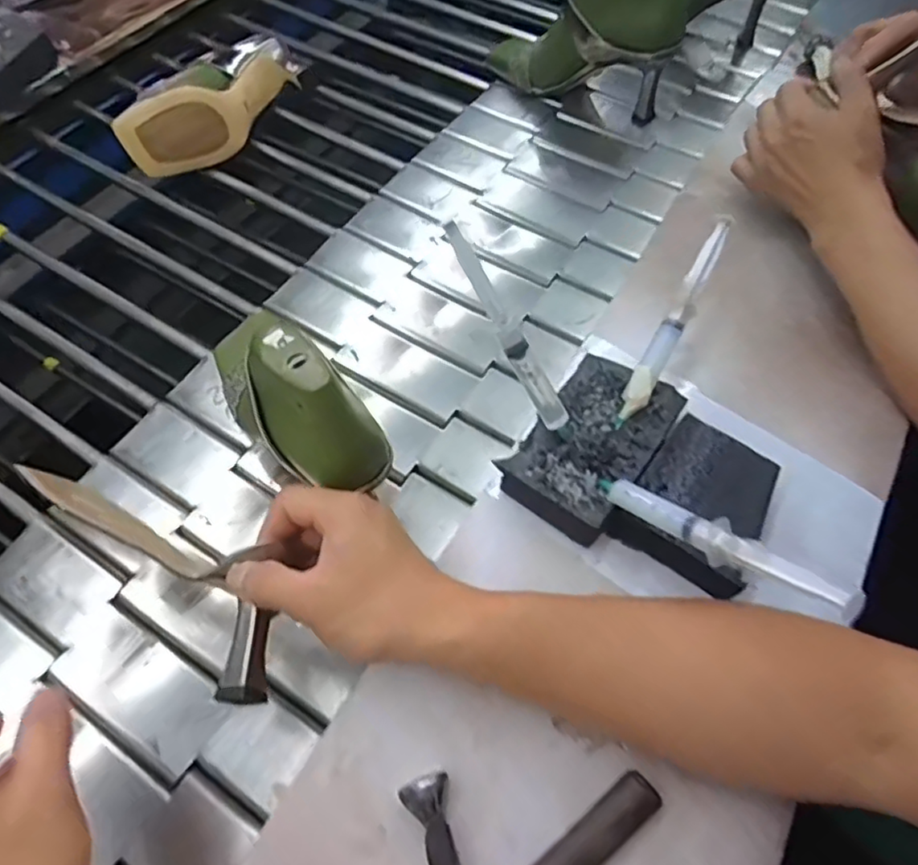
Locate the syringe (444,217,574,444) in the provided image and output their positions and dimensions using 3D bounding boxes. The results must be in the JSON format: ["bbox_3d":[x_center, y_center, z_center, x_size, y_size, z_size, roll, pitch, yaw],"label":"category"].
[{"bbox_3d":[0.036,-0.058,0.396,0.019,0.163,0.016,-43,25,-23],"label":"syringe"}]

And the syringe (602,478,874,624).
[{"bbox_3d":[0.138,0.058,0.348,0.015,0.019,0.165,-32,29,-19],"label":"syringe"}]

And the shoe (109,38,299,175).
[{"bbox_3d":[-0.271,-0.366,0.697,0.096,0.083,0.230,33,64,17],"label":"shoe"}]

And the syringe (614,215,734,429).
[{"bbox_3d":[0.155,-0.080,0.444,0.018,0.015,0.167,27,85,14],"label":"syringe"}]

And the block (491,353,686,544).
[{"bbox_3d":[0.095,0.008,0.445,0.078,0.032,0.131,35,64,18],"label":"block"}]

